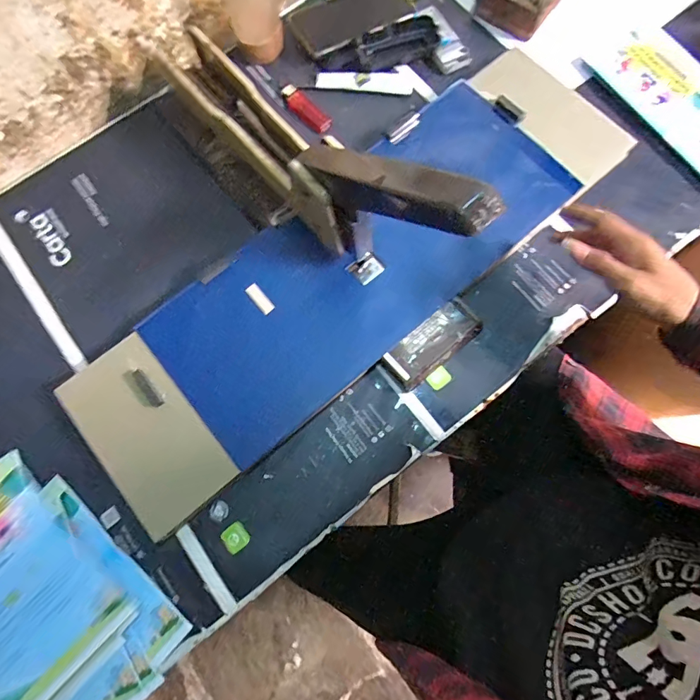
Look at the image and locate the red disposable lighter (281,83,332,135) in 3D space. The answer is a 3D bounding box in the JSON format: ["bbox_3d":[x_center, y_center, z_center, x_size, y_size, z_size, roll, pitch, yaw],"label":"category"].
[{"bbox_3d":[-0.059,-0.317,0.565,0.029,0.015,0.079,-42,79,-9],"label":"red disposable lighter"}]

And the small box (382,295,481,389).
[{"bbox_3d":[0.091,-0.006,0.479,0.111,0.028,0.047,-39,78,-5],"label":"small box"}]

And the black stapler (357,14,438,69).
[{"bbox_3d":[0.064,-0.400,0.558,0.103,0.026,0.042,-17,77,0],"label":"black stapler"}]

